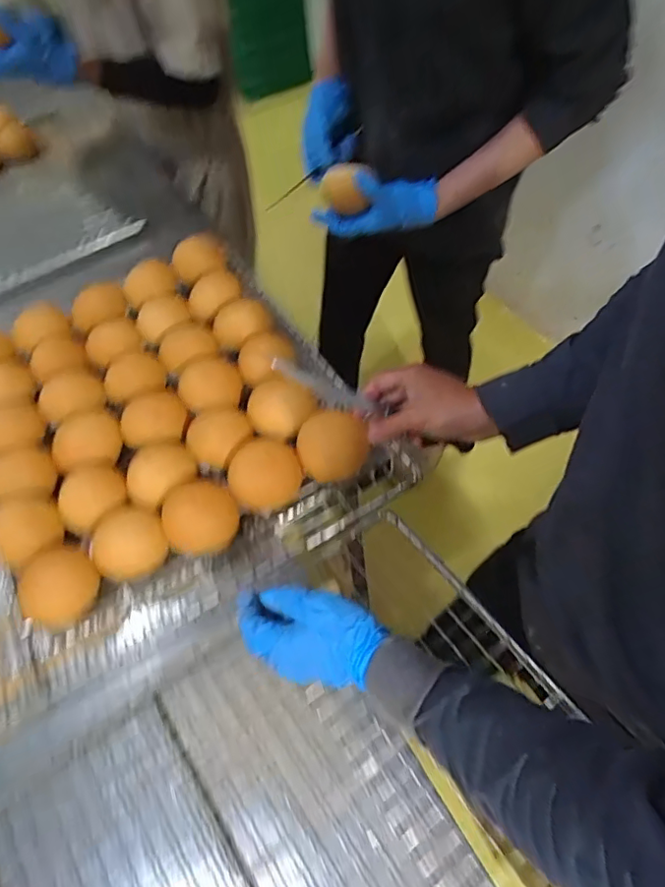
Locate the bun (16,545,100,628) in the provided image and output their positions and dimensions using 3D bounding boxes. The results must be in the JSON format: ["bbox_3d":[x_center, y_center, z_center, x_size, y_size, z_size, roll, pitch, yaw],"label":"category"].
[{"bbox_3d":[-0.278,0.148,0.567,0.071,0.048,0.076,-3,56,4],"label":"bun"}]

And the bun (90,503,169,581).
[{"bbox_3d":[-0.214,0.107,0.585,0.076,0.051,0.072,-3,56,4],"label":"bun"}]

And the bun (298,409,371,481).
[{"bbox_3d":[0.001,0.006,0.613,0.077,0.053,0.066,-11,56,-1],"label":"bun"}]

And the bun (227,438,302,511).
[{"bbox_3d":[-0.074,0.032,0.598,0.077,0.047,0.069,-24,57,-10],"label":"bun"}]

